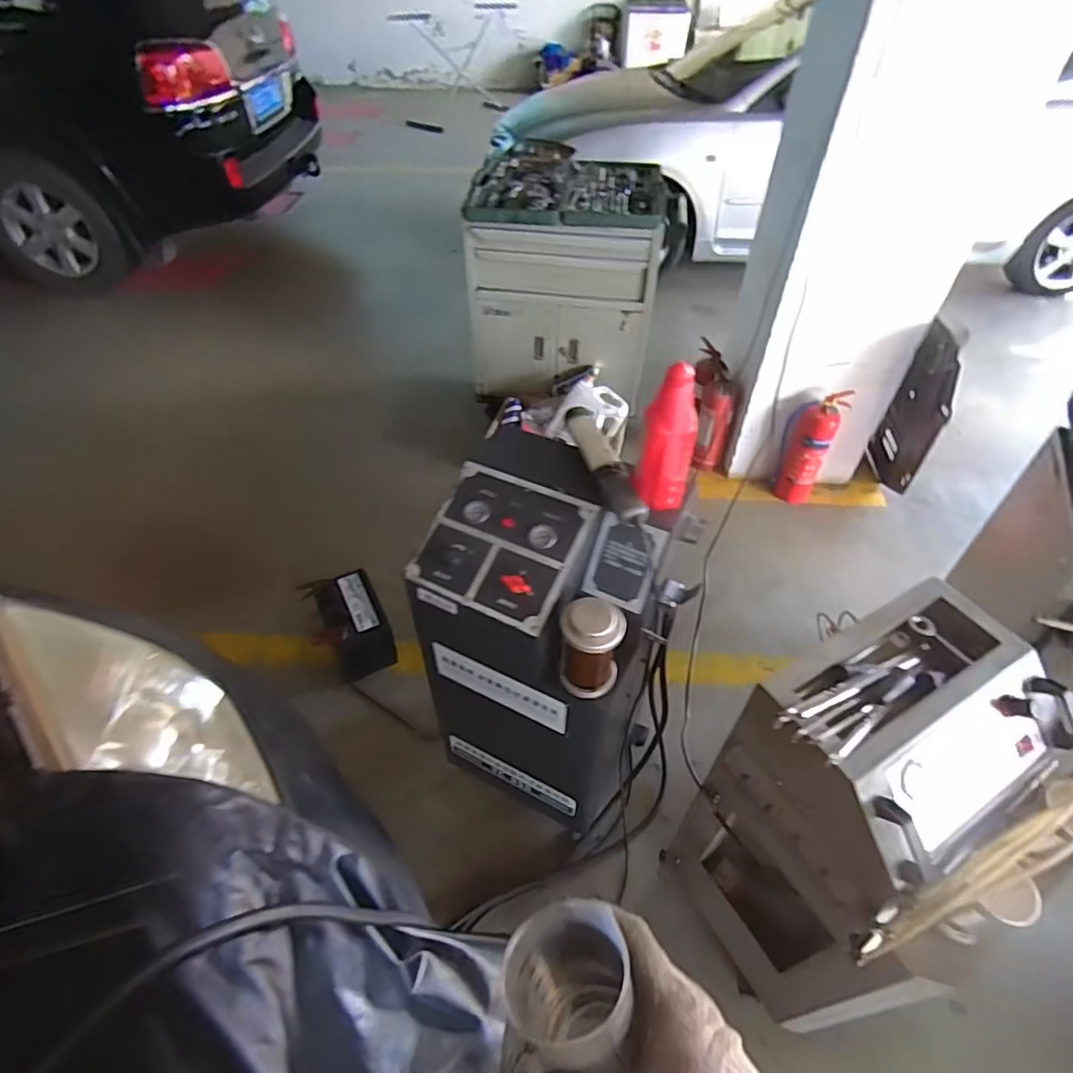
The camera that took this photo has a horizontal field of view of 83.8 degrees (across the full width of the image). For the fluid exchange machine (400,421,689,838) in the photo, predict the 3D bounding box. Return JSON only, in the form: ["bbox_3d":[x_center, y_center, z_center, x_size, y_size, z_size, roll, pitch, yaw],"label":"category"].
[{"bbox_3d":[0.021,0.273,1.326,0.426,0.846,0.364,27,51,23],"label":"fluid exchange machine"}]

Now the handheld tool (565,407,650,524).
[{"bbox_3d":[0.121,-0.136,1.092,0.060,0.044,0.310,-14,48,-14],"label":"handheld tool"}]

